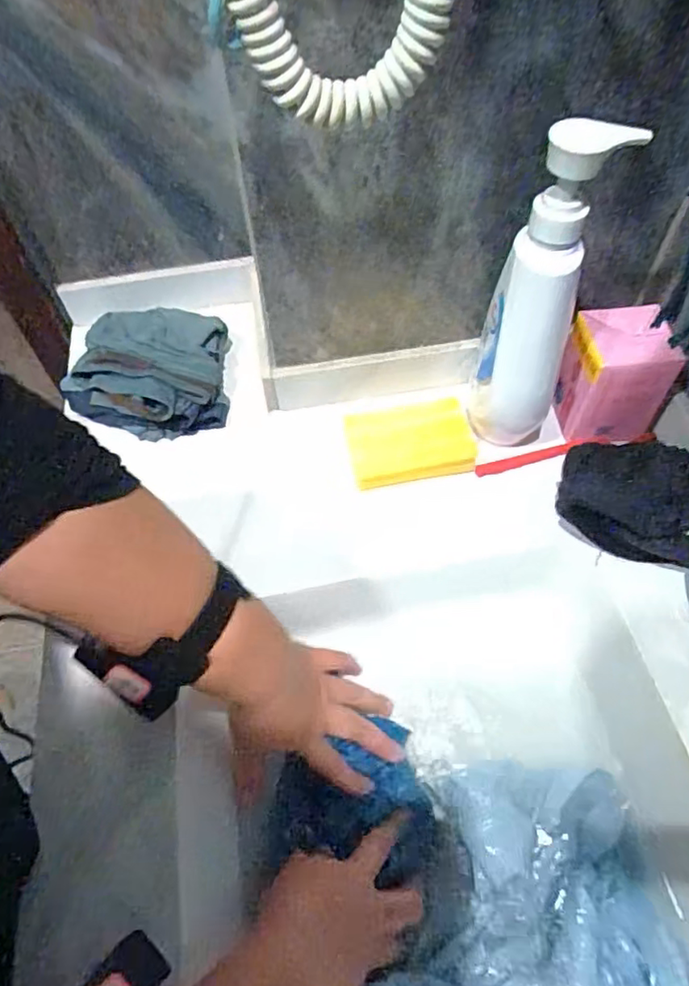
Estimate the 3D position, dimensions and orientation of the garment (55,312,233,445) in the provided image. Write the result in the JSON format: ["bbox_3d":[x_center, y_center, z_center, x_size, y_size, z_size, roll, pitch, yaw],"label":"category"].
[{"bbox_3d":[-0.185,-0.118,0.582,0.139,0.056,0.129,-5,57,-1],"label":"garment"}]

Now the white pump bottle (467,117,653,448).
[{"bbox_3d":[0.142,-0.140,0.463,0.070,0.249,0.064,7,58,7],"label":"white pump bottle"}]

